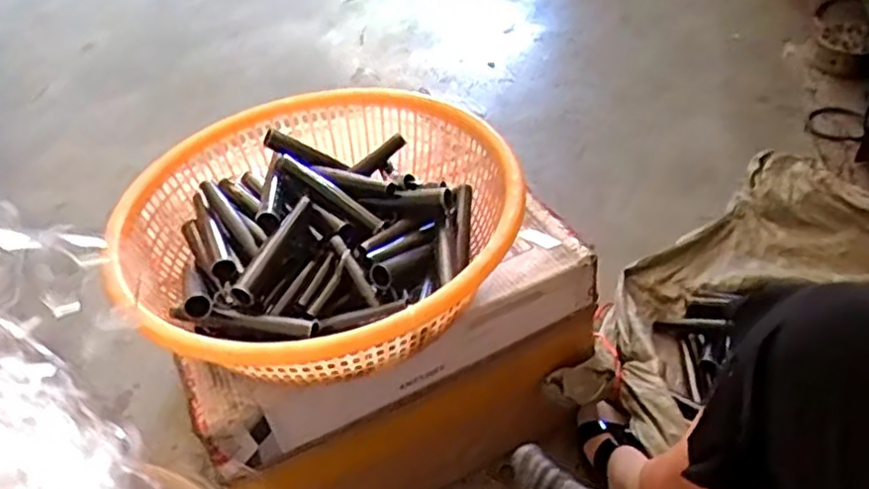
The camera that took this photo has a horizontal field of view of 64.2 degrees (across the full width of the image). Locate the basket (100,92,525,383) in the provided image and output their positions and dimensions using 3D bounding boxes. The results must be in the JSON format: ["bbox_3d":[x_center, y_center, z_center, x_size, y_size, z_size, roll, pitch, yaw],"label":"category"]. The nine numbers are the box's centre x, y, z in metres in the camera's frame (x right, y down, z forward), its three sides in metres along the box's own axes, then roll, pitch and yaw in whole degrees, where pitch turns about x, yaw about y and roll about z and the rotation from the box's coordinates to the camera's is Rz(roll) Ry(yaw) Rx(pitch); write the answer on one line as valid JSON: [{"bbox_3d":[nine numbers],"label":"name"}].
[{"bbox_3d":[-0.108,-0.016,0.726,0.377,0.110,0.386,-4,42,3],"label":"basket"}]

